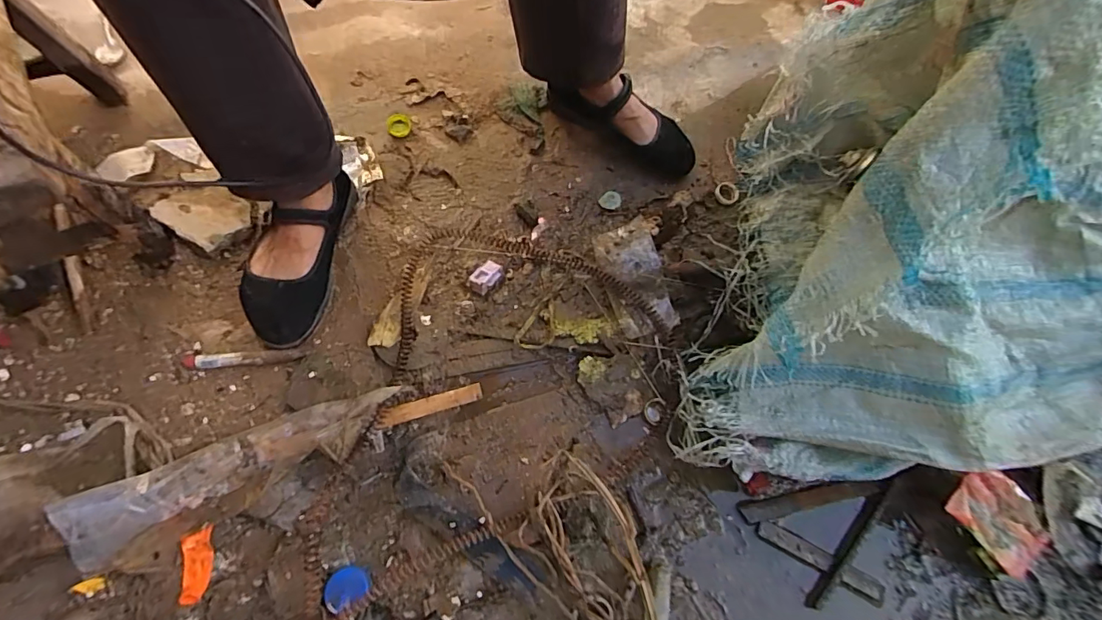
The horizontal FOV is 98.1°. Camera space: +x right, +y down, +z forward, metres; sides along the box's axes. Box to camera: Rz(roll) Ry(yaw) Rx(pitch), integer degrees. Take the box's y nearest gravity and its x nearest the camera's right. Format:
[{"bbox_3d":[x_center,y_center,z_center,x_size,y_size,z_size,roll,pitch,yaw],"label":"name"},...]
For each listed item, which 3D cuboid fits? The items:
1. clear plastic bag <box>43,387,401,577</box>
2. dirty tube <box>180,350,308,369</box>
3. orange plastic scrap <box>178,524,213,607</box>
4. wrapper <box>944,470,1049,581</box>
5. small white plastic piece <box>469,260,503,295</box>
[{"bbox_3d":[-0.287,0.145,0.456,0.285,0.070,0.072,-22,70,-15],"label":"clear plastic bag"},{"bbox_3d":[-0.340,0.051,0.524,0.122,0.014,0.020,-2,65,-8],"label":"dirty tube"},{"bbox_3d":[-0.331,0.238,0.445,0.021,0.014,0.063,-4,65,-9],"label":"orange plastic scrap"},{"bbox_3d":[0.479,0.224,0.513,0.078,0.018,0.114,-44,90,-14],"label":"wrapper"},{"bbox_3d":[-0.082,-0.043,0.603,0.028,0.012,0.047,36,66,10],"label":"small white plastic piece"}]

